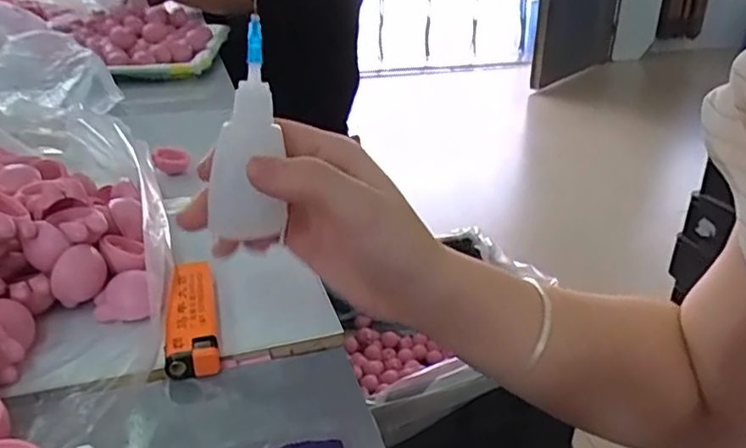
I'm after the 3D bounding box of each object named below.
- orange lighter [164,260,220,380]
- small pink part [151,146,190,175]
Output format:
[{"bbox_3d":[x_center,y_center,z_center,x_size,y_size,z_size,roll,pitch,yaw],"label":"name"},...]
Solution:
[{"bbox_3d":[-0.088,0.045,0.301,0.023,0.018,0.077,-6,27,-13],"label":"orange lighter"},{"bbox_3d":[-0.157,-0.049,0.480,0.027,0.020,0.012,-9,27,-19],"label":"small pink part"}]

